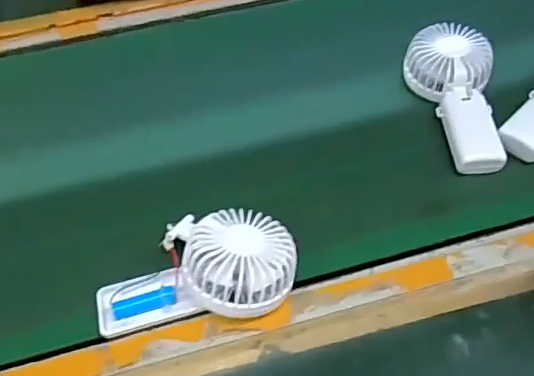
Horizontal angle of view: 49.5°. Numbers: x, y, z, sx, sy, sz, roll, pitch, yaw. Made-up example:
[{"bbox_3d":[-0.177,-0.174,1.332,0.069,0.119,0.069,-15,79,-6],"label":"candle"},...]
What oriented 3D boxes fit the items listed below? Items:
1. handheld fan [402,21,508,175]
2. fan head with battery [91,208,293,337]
[{"bbox_3d":[0.186,-0.094,0.572,0.081,0.037,0.171,0,49,3],"label":"handheld fan"},{"bbox_3d":[-0.055,0.060,0.448,0.152,0.050,0.083,-4,49,0],"label":"fan head with battery"}]

